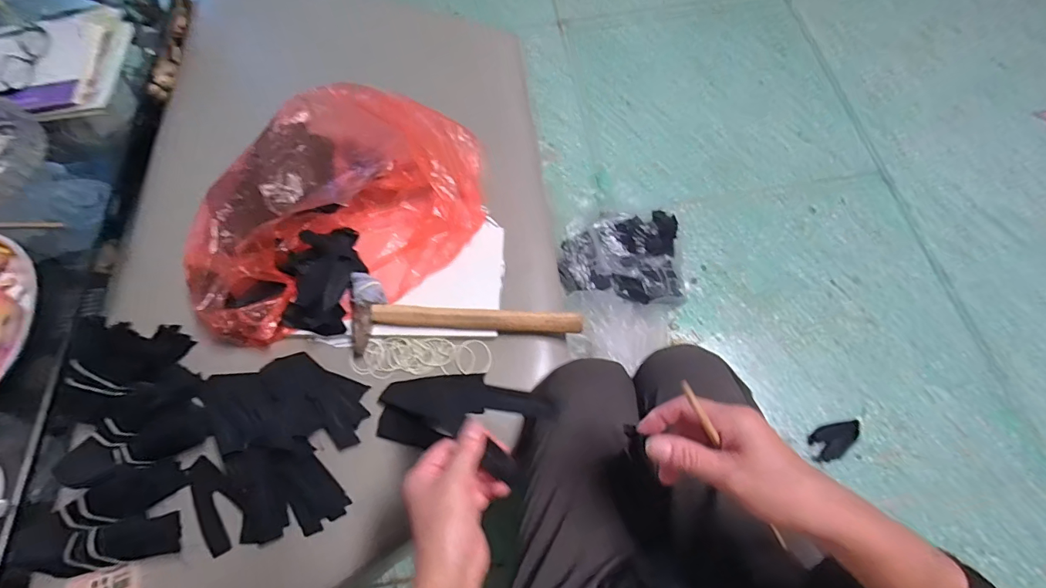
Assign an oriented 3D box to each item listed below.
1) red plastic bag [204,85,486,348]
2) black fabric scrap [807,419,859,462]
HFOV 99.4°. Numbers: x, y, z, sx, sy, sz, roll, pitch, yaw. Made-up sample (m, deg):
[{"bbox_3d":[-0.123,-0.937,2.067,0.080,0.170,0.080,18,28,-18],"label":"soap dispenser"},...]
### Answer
[{"bbox_3d":[-0.253,-0.126,0.610,0.389,0.119,0.305,-22,67,-6],"label":"red plastic bag"},{"bbox_3d":[0.628,0.292,0.888,0.112,0.008,0.061,-16,67,-7],"label":"black fabric scrap"}]

